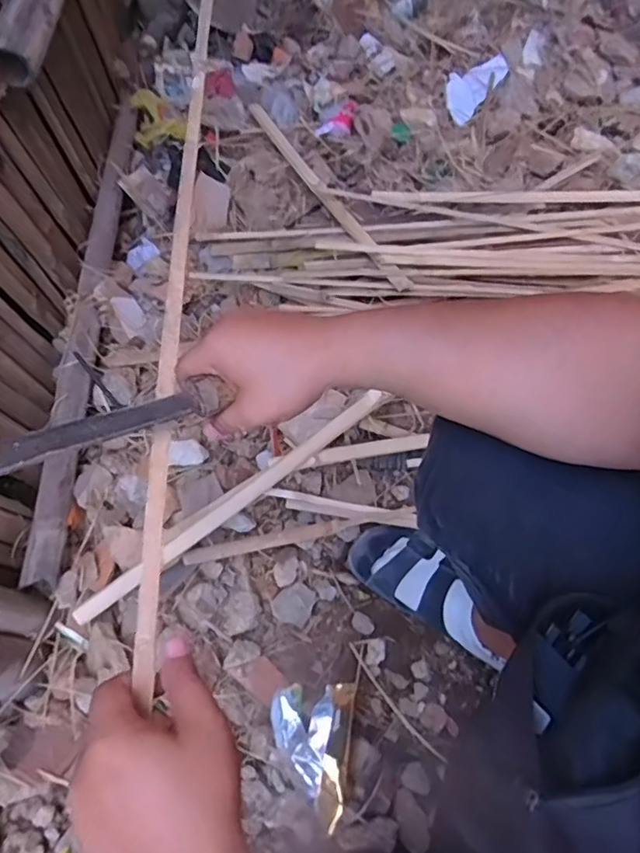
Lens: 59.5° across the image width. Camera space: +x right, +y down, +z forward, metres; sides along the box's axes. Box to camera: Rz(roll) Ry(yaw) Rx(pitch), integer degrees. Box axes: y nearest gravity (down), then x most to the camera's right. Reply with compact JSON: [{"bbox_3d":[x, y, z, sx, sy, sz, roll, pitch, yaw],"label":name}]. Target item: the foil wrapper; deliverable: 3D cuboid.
[{"bbox_3d":[-0.013,0.378,0.659,0.093,0.064,0.143,6,64,6],"label":"foil wrapper"}]

